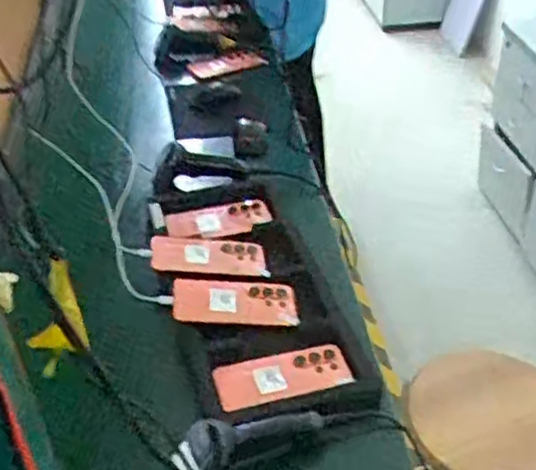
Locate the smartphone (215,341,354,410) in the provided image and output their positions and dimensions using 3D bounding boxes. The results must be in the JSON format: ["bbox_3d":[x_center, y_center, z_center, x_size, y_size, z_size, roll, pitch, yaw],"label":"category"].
[{"bbox_3d":[0.019,0.180,0.915,0.172,0.016,0.080,-10,40,-10],"label":"smartphone"}]

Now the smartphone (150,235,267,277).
[{"bbox_3d":[-0.090,0.028,1.087,0.172,0.013,0.095,6,39,-9],"label":"smartphone"}]

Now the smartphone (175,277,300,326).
[{"bbox_3d":[-0.046,0.093,1.013,0.173,0.011,0.080,4,46,-4],"label":"smartphone"}]

